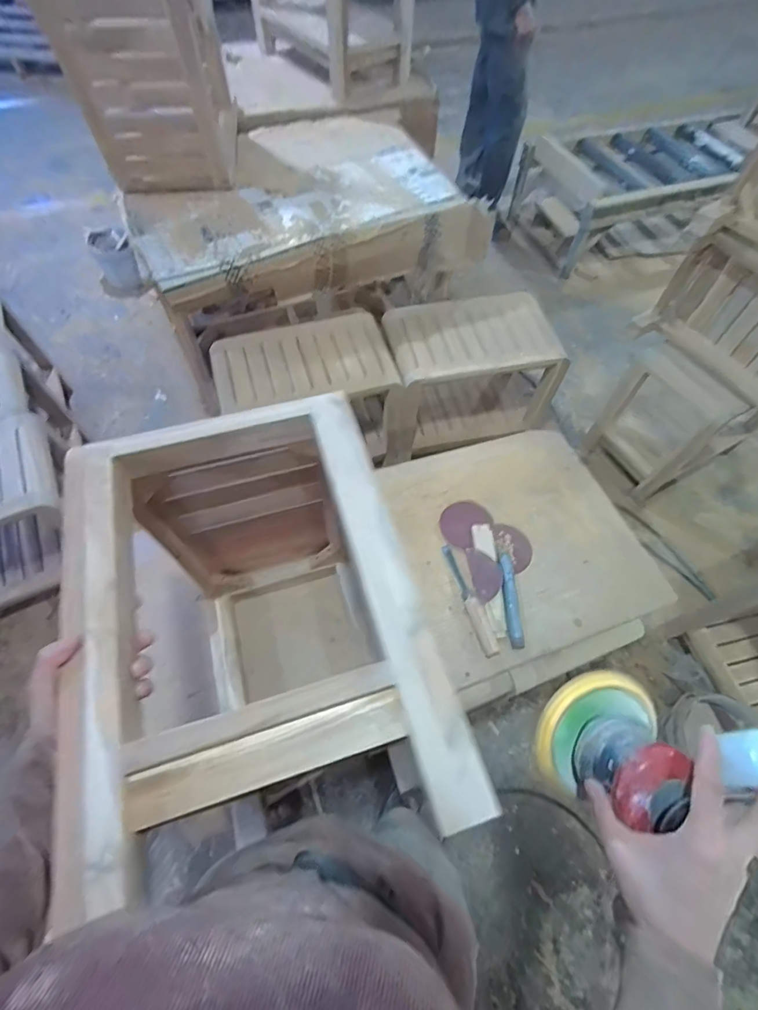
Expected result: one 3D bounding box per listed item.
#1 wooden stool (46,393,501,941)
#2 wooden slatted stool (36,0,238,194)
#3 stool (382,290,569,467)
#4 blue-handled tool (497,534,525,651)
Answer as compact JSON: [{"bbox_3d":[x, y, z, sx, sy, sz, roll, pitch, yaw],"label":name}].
[{"bbox_3d":[-0.123,0.181,0.608,0.291,0.483,0.438,-17,63,-9],"label":"wooden stool"},{"bbox_3d":[-0.554,-1.129,1.082,0.302,0.488,0.428,-1,61,-3],"label":"wooden slatted stool"},{"bbox_3d":[0.277,-0.410,1.475,0.565,0.383,0.308,-9,61,-7],"label":"stool"},{"bbox_3d":[0.270,0.168,0.920,0.036,0.025,0.245,2,61,-1],"label":"blue-handled tool"}]

